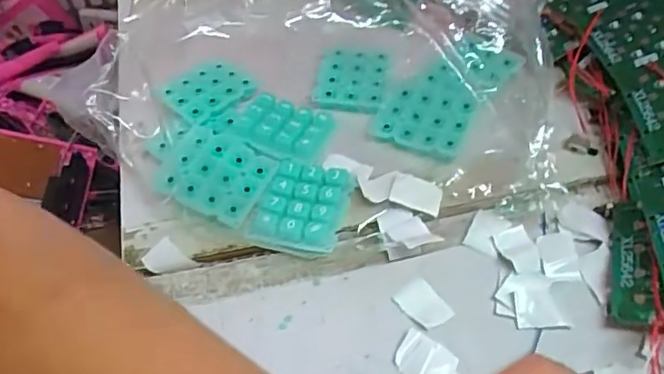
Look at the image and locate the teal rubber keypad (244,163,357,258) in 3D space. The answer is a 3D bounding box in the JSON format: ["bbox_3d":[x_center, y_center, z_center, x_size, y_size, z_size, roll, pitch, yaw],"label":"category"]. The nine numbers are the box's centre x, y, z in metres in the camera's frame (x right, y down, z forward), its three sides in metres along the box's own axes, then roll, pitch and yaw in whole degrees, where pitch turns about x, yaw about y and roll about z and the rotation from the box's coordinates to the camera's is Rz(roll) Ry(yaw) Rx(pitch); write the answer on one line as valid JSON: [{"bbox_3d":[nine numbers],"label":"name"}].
[{"bbox_3d":[-0.017,0.010,0.336,0.048,0.009,0.055,13,57,10],"label":"teal rubber keypad"}]

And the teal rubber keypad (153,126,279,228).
[{"bbox_3d":[-0.068,-0.008,0.346,0.059,0.007,0.051,23,59,16],"label":"teal rubber keypad"}]

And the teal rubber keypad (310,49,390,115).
[{"bbox_3d":[0.013,-0.073,0.398,0.045,0.007,0.054,8,56,6],"label":"teal rubber keypad"}]

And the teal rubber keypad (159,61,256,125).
[{"bbox_3d":[-0.081,-0.064,0.390,0.044,0.006,0.052,34,56,28],"label":"teal rubber keypad"}]

